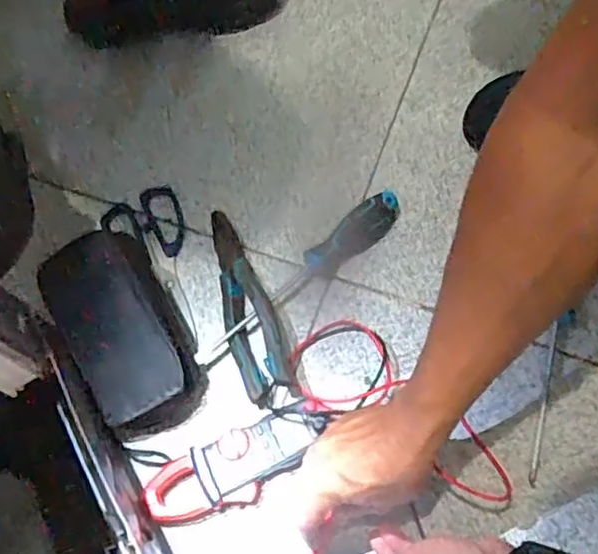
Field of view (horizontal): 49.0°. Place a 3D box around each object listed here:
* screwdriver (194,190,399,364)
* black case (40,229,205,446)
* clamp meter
[{"bbox_3d":[0.002,-0.001,0.634,0.247,0.046,0.031,-39,72,-12],"label":"screwdriver"},{"bbox_3d":[-0.168,0.047,0.625,0.102,0.040,0.201,-28,70,-8],"label":"black case"},{"bbox_3d":[-0.055,0.167,0.576,0.170,0.037,0.062,-24,69,-7],"label":"clamp meter"}]

